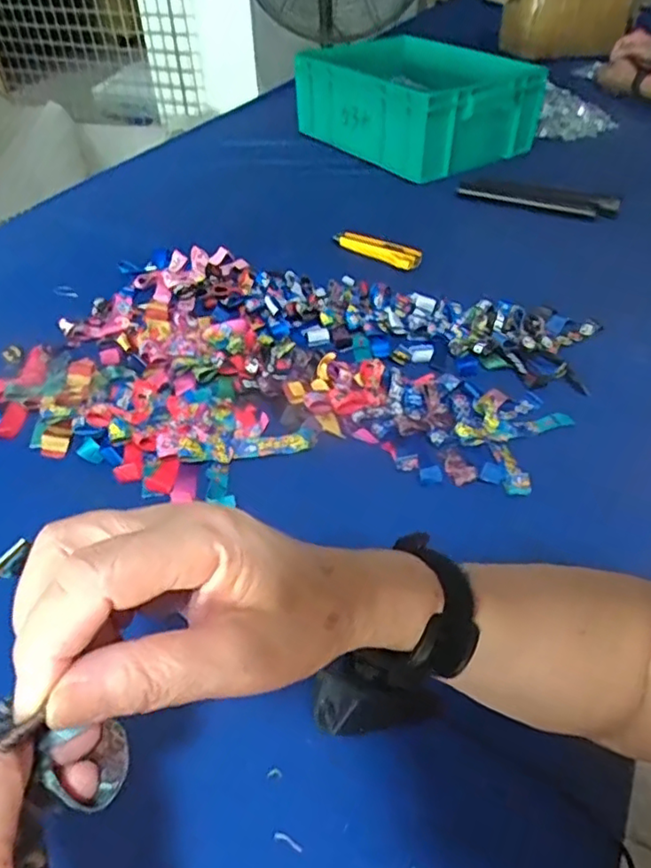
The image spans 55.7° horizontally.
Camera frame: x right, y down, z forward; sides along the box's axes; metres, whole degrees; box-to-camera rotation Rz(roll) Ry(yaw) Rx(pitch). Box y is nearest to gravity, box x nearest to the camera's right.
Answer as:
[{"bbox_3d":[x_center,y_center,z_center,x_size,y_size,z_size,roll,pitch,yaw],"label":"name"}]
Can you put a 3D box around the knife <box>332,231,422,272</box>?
[{"bbox_3d":[0.070,-0.263,0.870,0.143,0.025,0.027,29,50,29],"label":"knife"}]

